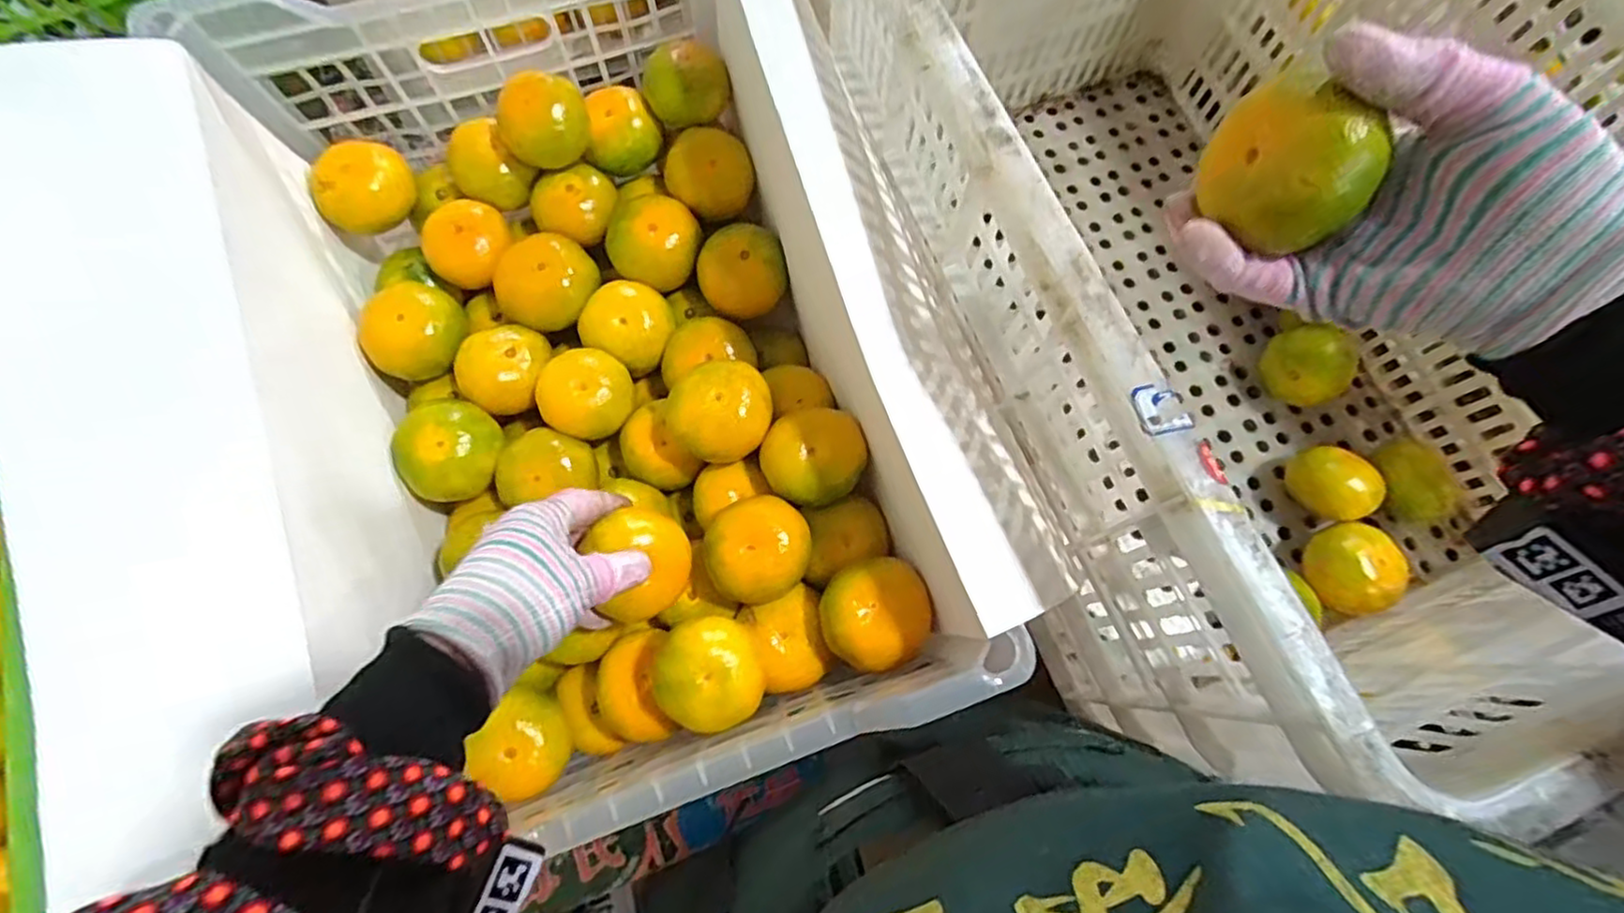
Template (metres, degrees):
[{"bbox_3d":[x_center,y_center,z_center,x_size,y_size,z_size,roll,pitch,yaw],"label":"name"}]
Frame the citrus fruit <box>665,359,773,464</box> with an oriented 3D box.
[{"bbox_3d":[-0.058,-0.026,0.456,0.065,0.051,0.060,0,74,-1],"label":"citrus fruit"}]

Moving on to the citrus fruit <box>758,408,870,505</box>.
[{"bbox_3d":[0.002,0.000,0.453,0.068,0.046,0.063,-22,75,-7],"label":"citrus fruit"}]

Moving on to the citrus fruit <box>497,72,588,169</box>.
[{"bbox_3d":[-0.193,-0.239,0.499,0.060,0.053,0.055,-27,76,-8],"label":"citrus fruit"}]

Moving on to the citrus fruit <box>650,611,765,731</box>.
[{"bbox_3d":[-0.060,0.129,0.405,0.059,0.052,0.061,-22,75,-7],"label":"citrus fruit"}]

